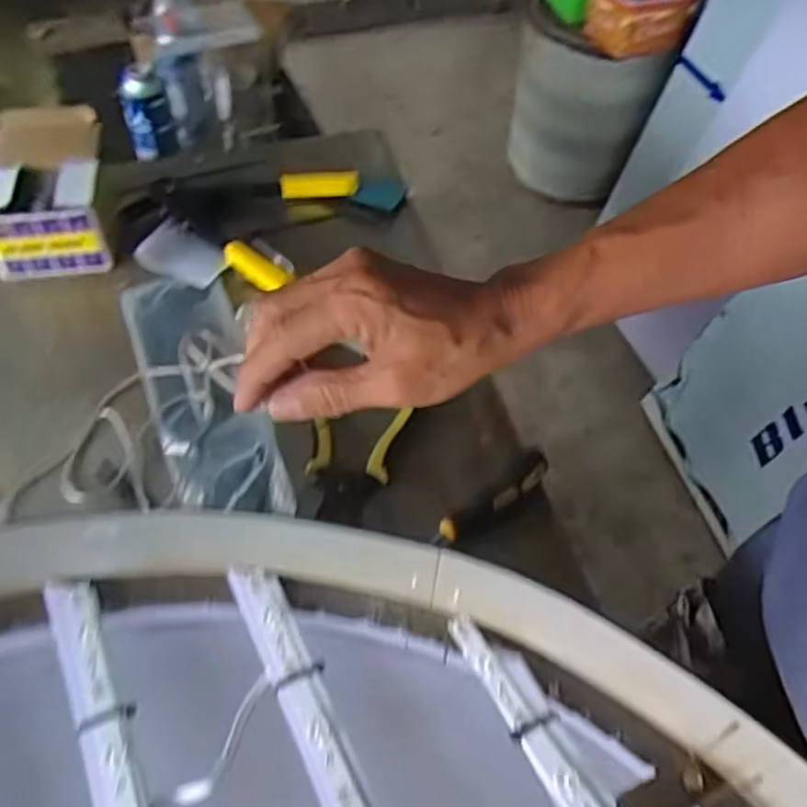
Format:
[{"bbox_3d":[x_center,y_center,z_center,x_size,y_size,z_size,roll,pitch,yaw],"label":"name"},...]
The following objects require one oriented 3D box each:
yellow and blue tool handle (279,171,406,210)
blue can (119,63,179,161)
[{"bbox_3d":[-0.071,-0.252,0.845,0.140,0.029,0.025,5,53,0],"label":"yellow and blue tool handle"},{"bbox_3d":[-0.371,-0.416,1.061,0.066,0.138,0.060,-13,55,-13],"label":"blue can"}]

